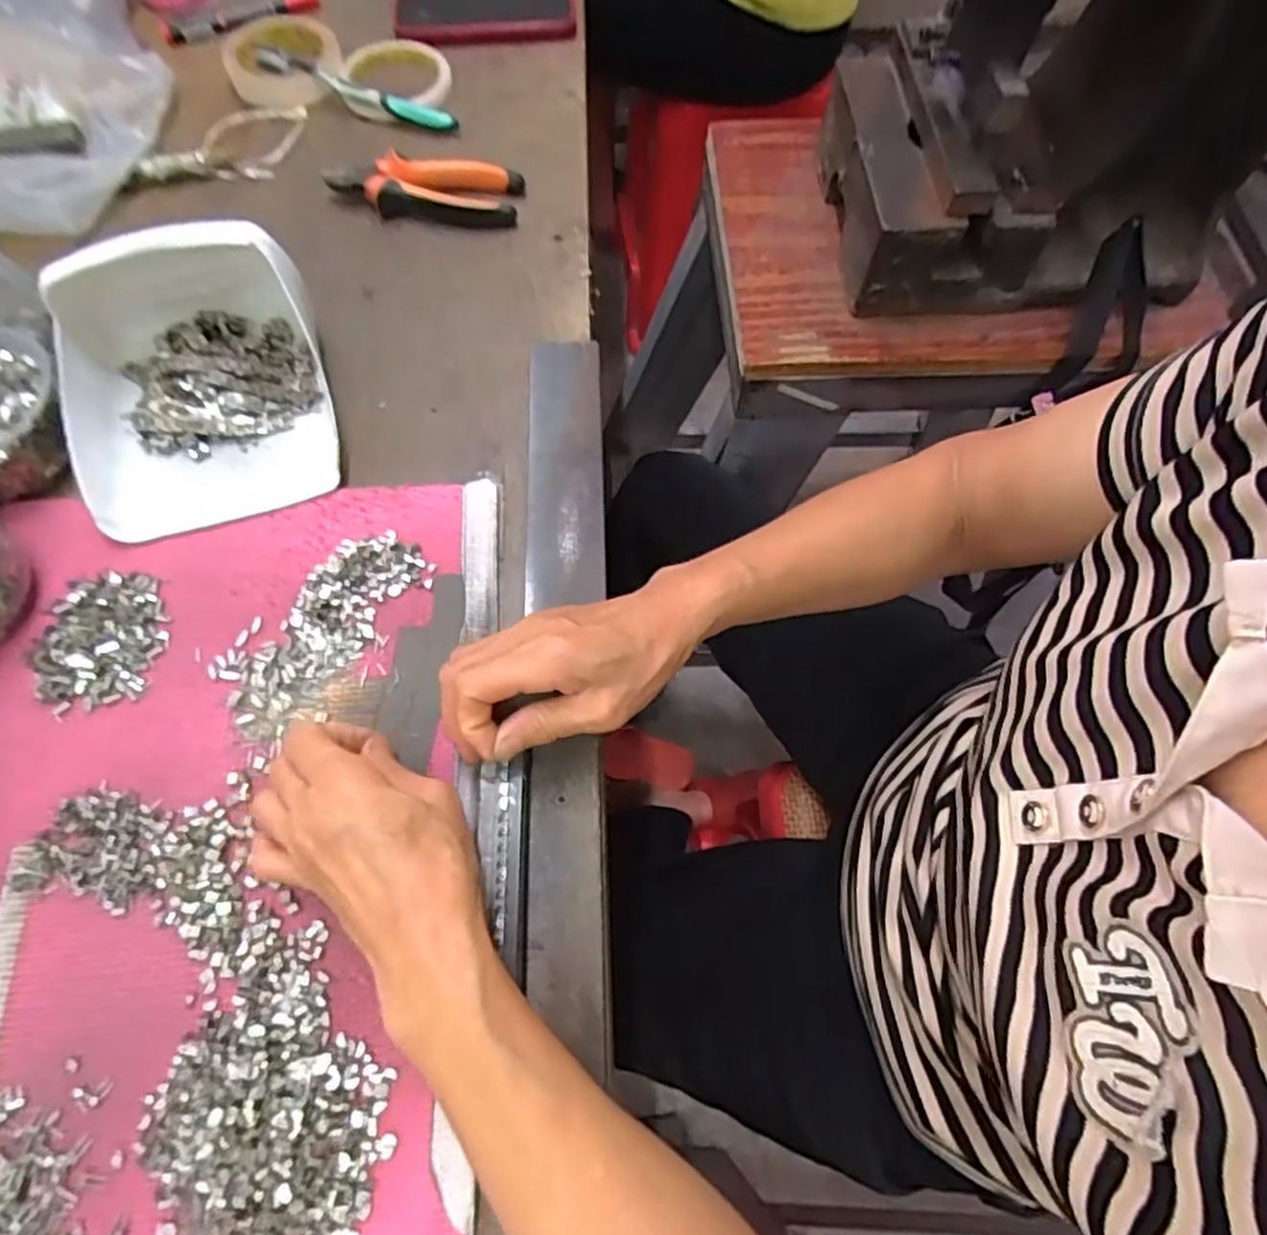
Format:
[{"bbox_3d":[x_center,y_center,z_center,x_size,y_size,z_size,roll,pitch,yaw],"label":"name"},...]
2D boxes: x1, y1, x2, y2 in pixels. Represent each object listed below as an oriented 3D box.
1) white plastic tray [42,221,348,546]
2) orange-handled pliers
[{"bbox_3d":[-0.277,-0.154,0.437,0.153,0.080,0.174,-16,67,-7],"label":"white plastic tray"},{"bbox_3d":[-0.169,-0.342,0.561,0.152,0.026,0.052,2,66,1],"label":"orange-handled pliers"}]

